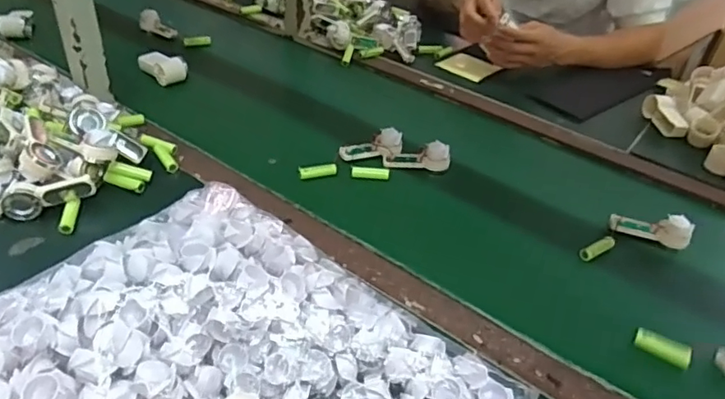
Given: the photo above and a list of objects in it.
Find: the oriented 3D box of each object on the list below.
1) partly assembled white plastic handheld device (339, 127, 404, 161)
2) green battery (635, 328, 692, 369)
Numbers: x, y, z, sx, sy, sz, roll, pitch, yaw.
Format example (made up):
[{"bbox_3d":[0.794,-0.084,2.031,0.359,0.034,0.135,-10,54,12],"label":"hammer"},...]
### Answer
[{"bbox_3d":[0.014,-0.077,0.770,0.090,0.024,0.042,-16,43,-25],"label":"partly assembled white plastic handheld device"},{"bbox_3d":[0.295,0.145,0.536,0.050,0.016,0.018,29,44,27],"label":"green battery"}]

